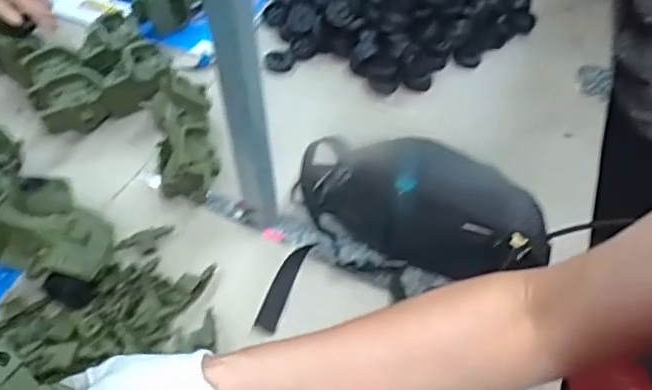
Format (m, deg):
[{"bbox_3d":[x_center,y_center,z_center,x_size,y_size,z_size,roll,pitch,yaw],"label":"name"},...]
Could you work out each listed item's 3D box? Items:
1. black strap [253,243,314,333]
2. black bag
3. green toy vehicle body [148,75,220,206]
[{"bbox_3d":[-0.048,0.101,0.654,0.026,0.007,0.111,13,56,20],"label":"black strap"},{"bbox_3d":[0.108,0.009,0.673,0.283,0.087,0.127,15,53,11],"label":"black bag"},{"bbox_3d":[-0.179,-0.076,0.744,0.067,0.071,0.197,-10,53,-8],"label":"green toy vehicle body"}]

